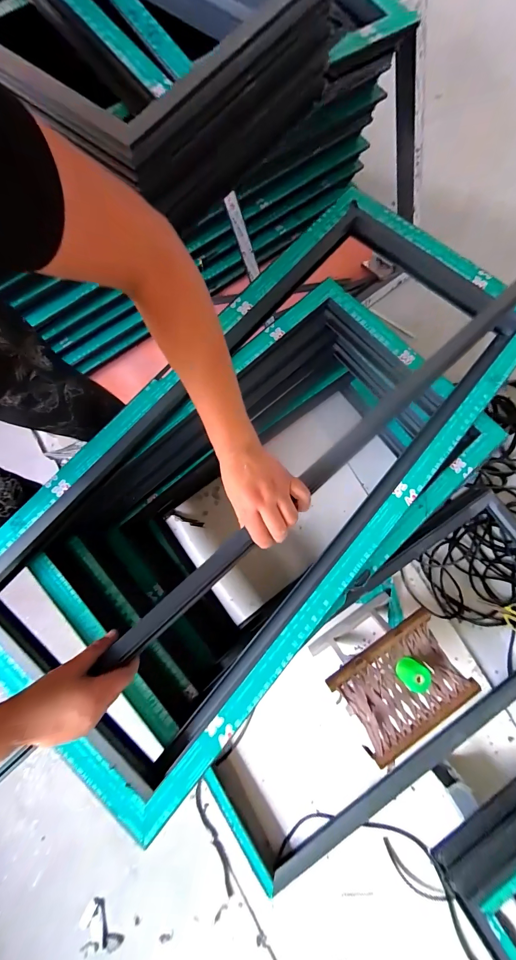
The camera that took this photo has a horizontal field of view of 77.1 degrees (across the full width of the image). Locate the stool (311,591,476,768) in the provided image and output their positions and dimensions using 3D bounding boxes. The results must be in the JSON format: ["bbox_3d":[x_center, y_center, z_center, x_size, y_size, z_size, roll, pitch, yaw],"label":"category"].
[{"bbox_3d":[0.368,0.543,0.945,0.313,0.289,0.256,-32,81,-6],"label":"stool"}]

